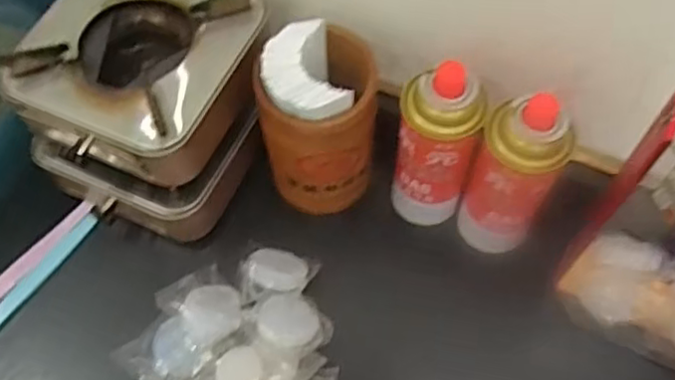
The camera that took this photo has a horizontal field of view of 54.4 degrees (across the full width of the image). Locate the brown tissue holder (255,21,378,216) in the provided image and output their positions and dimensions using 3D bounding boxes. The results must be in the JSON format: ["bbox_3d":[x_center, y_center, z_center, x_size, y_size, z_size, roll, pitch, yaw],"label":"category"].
[{"bbox_3d":[-0.012,-0.049,0.574,0.092,0.153,0.081,-32,66,-15],"label":"brown tissue holder"}]

